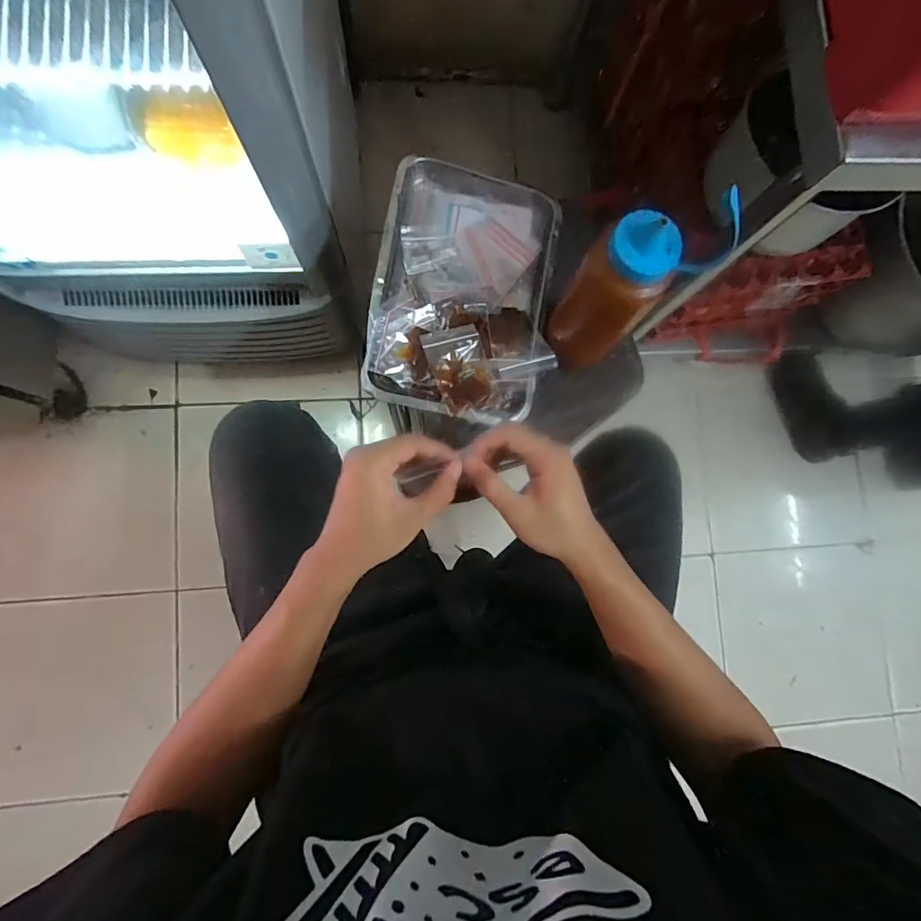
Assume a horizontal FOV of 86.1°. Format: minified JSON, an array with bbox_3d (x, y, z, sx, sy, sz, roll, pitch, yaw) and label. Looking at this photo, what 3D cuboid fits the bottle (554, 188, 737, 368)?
[{"bbox_3d":[0.160,-0.166,0.487,0.092,0.241,0.083,-37,88,-8],"label":"bottle"}]

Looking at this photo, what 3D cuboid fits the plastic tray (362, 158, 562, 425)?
[{"bbox_3d":[0.005,-0.209,0.599,0.213,0.052,0.314,6,85,-5],"label":"plastic tray"}]

